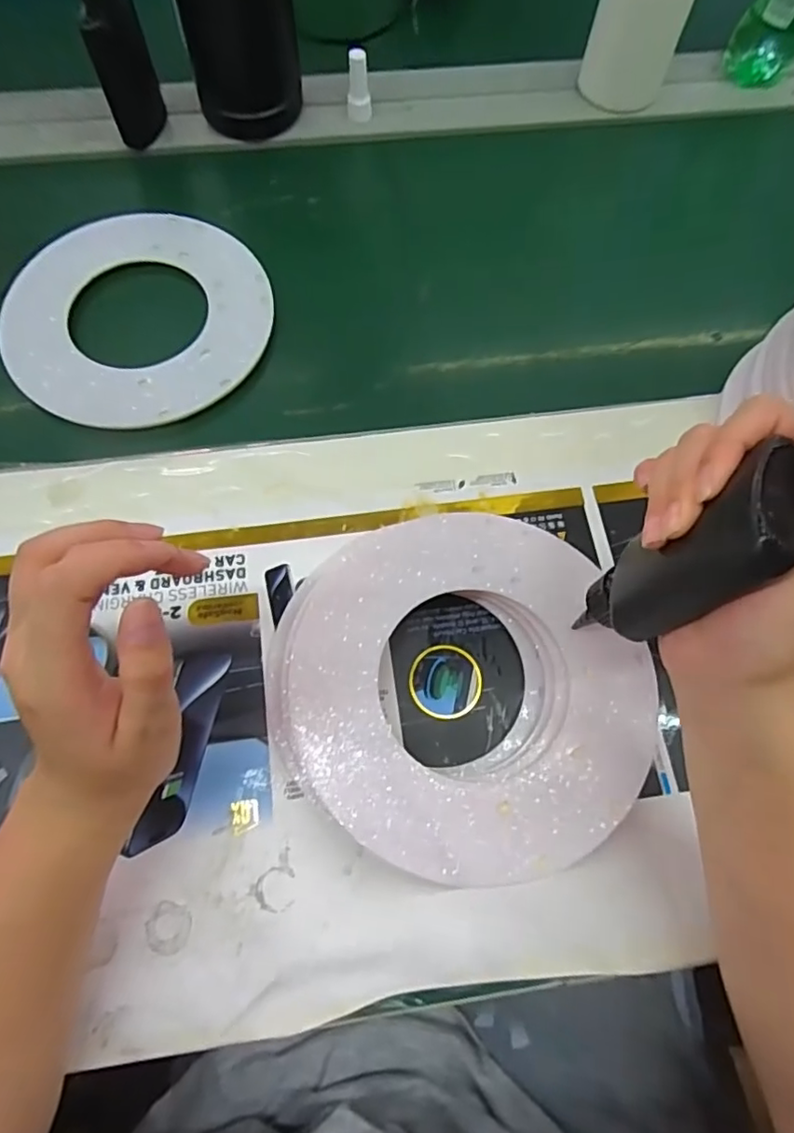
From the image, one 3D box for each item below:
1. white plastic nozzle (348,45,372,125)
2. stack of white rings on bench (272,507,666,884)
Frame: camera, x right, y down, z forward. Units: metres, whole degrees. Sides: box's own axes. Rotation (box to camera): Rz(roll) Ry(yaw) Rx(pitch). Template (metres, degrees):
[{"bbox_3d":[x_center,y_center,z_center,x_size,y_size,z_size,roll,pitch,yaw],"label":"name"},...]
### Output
[{"bbox_3d":[-0.032,-0.408,0.512,0.019,0.049,0.017,-1,70,-3],"label":"white plastic nozzle"},{"bbox_3d":[0.032,0.063,0.340,0.203,0.042,0.188,39,73,11],"label":"stack of white rings on bench"}]

